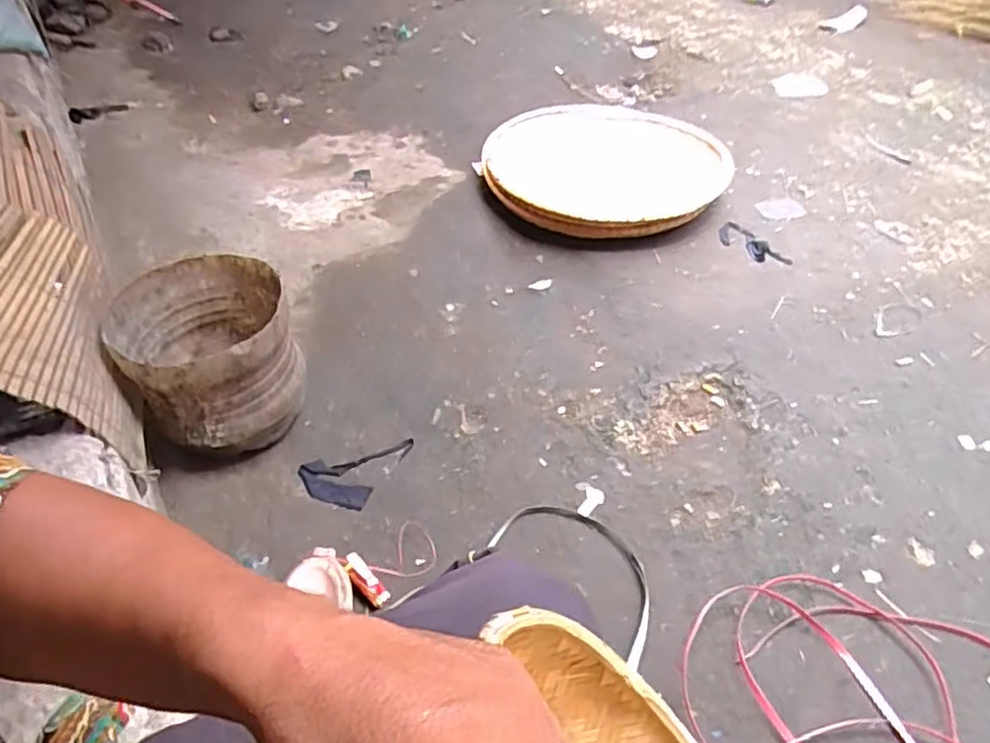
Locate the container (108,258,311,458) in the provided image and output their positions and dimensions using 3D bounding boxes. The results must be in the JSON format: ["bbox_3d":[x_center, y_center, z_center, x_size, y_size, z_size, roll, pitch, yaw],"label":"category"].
[{"bbox_3d":[-0.419,-0.021,0.996,0.228,0.211,0.230,-20,51,-18],"label":"container"}]

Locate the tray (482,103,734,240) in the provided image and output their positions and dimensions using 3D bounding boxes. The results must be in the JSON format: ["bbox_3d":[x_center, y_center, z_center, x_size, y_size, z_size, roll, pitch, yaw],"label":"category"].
[{"bbox_3d":[0.274,-0.532,1.633,0.591,0.087,0.540,0,47,0],"label":"tray"}]

